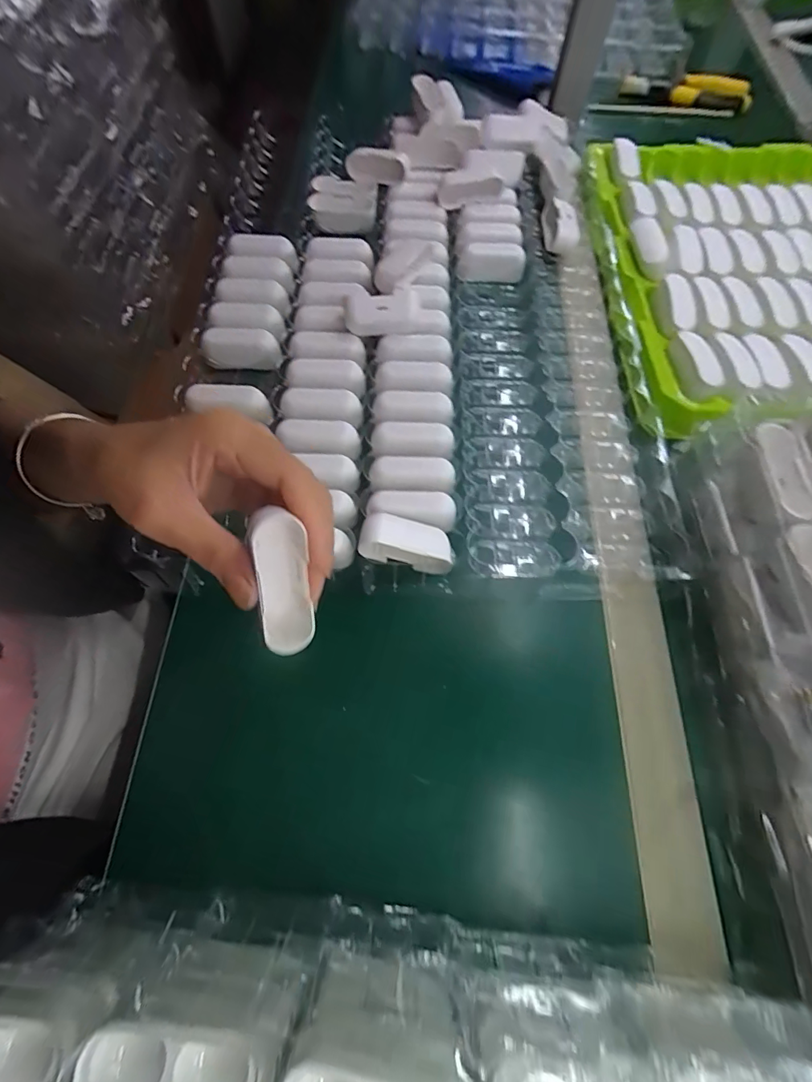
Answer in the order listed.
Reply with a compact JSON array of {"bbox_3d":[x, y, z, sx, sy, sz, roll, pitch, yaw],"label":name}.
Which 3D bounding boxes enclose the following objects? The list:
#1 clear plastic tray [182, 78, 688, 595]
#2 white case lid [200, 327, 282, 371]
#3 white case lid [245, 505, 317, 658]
[{"bbox_3d":[0.014,-0.224,0.405,0.368,0.050,0.551,0,66,-1],"label":"clear plastic tray"},{"bbox_3d":[-0.141,-0.164,0.377,0.069,0.011,0.036,4,66,0],"label":"white case lid"},{"bbox_3d":[-0.055,0.020,0.198,0.024,0.066,0.023,0,29,0],"label":"white case lid"}]

